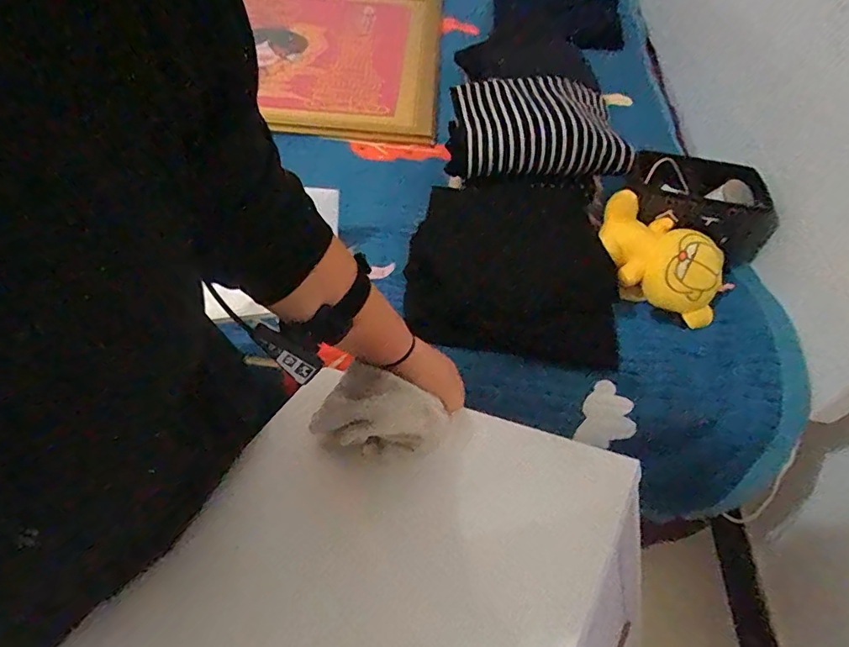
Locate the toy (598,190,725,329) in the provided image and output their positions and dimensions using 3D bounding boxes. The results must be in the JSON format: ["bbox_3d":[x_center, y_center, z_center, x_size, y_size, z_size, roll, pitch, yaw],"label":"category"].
[{"bbox_3d":[0.350,-0.095,0.742,0.209,0.074,0.124,34,87,15],"label":"toy"}]

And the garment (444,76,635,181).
[{"bbox_3d":[0.178,-0.323,0.816,0.275,0.102,0.216,4,53,-2],"label":"garment"}]

